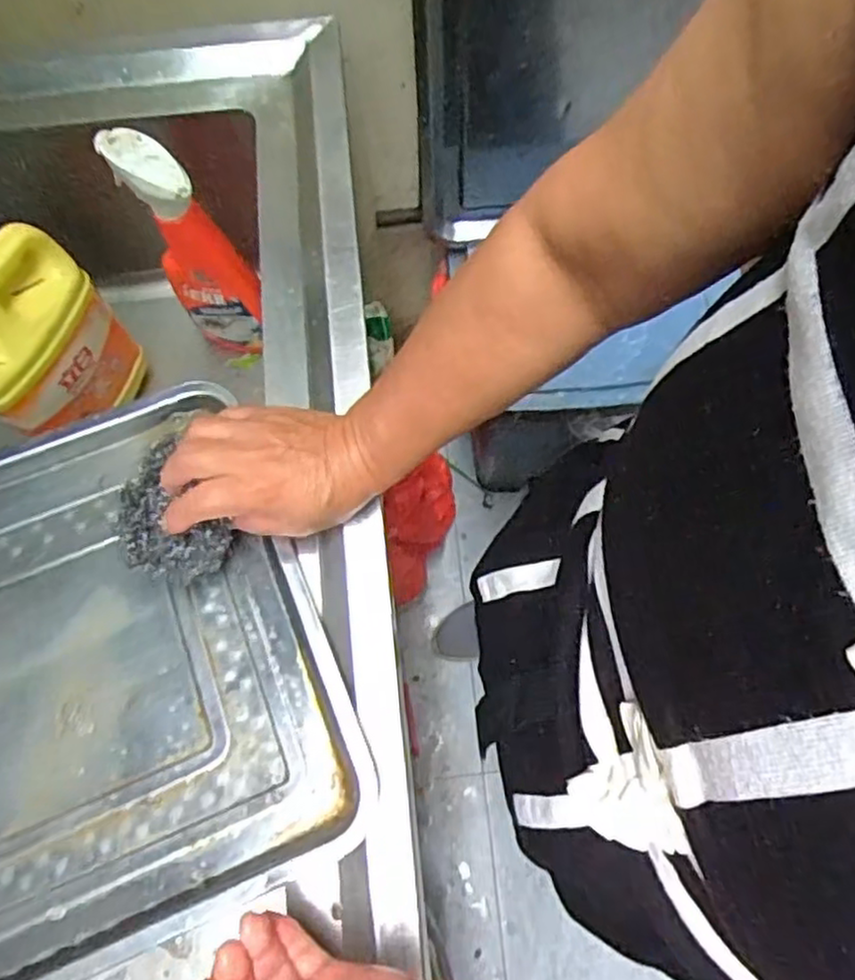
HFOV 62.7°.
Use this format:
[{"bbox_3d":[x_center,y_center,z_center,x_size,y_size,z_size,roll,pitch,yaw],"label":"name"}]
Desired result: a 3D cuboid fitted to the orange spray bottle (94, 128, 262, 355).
[{"bbox_3d":[-0.202,-0.206,0.623,0.070,0.244,0.076,-33,75,-8],"label":"orange spray bottle"}]

